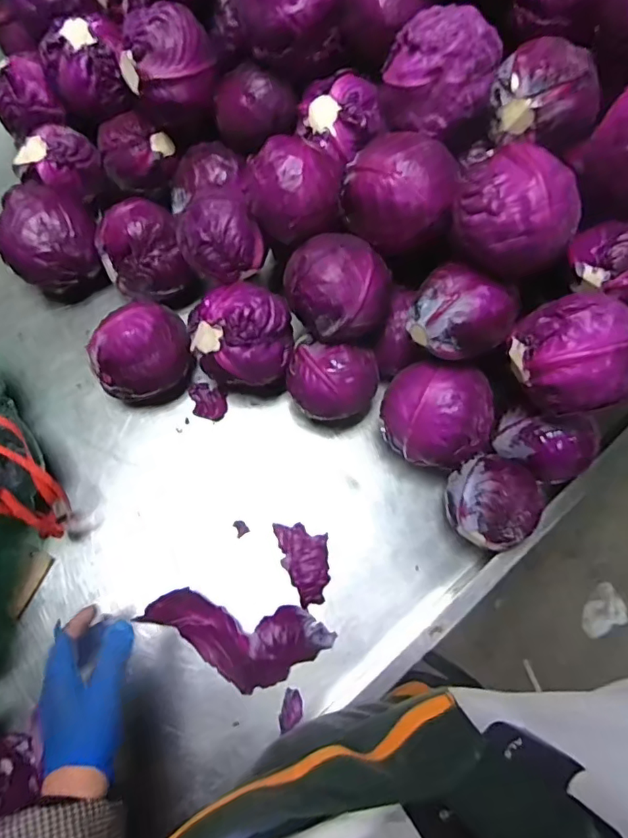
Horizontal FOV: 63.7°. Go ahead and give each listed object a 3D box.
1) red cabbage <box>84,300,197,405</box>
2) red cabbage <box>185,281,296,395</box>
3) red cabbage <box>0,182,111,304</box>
[{"bbox_3d":[-0.204,-0.074,0.612,0.096,0.109,0.115,30,74,7],"label":"red cabbage"},{"bbox_3d":[-0.084,-0.086,0.602,0.112,0.130,0.106,-23,74,-11],"label":"red cabbage"},{"bbox_3d":[-0.338,-0.227,0.655,0.120,0.120,0.114,-35,77,-12],"label":"red cabbage"}]

